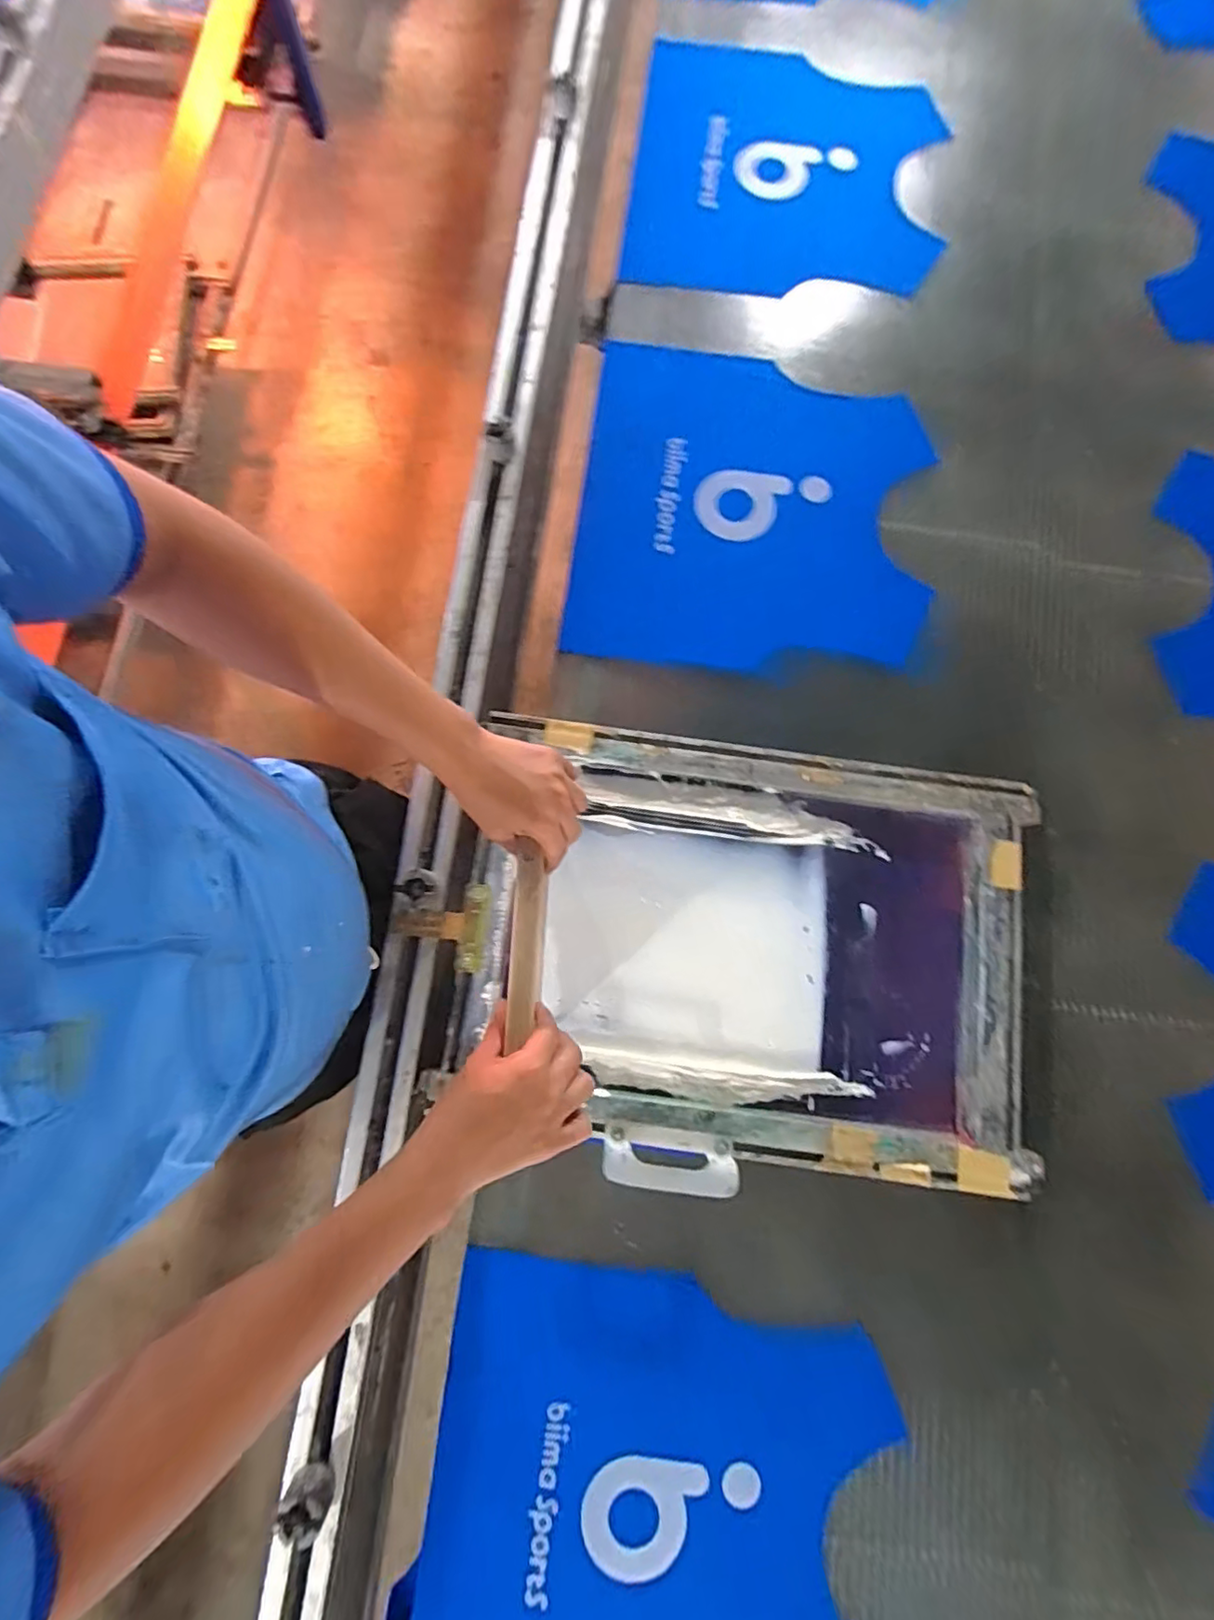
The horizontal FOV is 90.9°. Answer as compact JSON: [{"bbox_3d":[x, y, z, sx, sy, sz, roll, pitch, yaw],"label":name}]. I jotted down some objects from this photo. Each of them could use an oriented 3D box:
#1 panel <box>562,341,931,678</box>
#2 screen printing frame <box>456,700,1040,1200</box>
[{"bbox_3d":[0.169,-0.355,0.706,0.400,0.010,0.417,7,79,0],"label":"panel"},{"bbox_3d":[0.151,0.141,0.598,0.564,0.040,0.402,8,79,1],"label":"screen printing frame"}]

